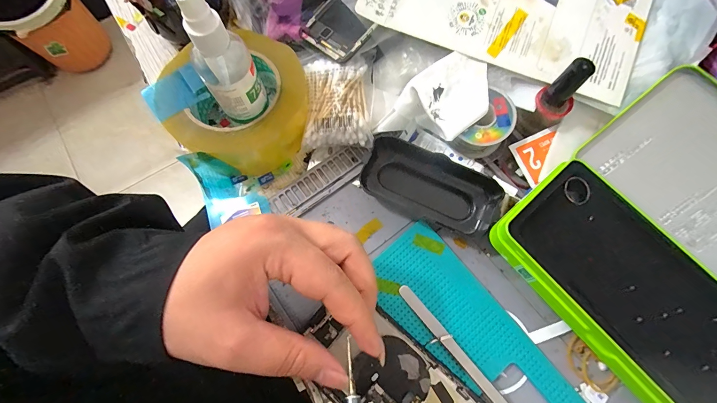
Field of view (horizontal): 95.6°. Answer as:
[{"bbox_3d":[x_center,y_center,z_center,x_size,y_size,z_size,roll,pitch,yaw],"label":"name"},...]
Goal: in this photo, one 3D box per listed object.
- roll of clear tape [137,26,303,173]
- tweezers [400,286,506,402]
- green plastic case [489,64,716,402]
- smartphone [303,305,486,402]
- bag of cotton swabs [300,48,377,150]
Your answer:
[{"bbox_3d":[-0.104,-0.085,0.288,0.116,0.051,0.111,0,73,0],"label":"roll of clear tape"},{"bbox_3d":[0.082,0.122,0.237,0.009,0.009,0.147,-39,77,-11],"label":"tweezers"},{"bbox_3d":[0.231,0.033,0.231,0.205,0.053,0.191,-38,77,-11],"label":"green plastic case"},{"bbox_3d":[0.023,0.131,0.232,0.138,0.006,0.069,40,77,11],"label":"smartphone"},{"bbox_3d":[-0.017,-0.091,0.293,0.061,0.028,0.081,-1,73,0],"label":"bag of cotton swabs"}]

